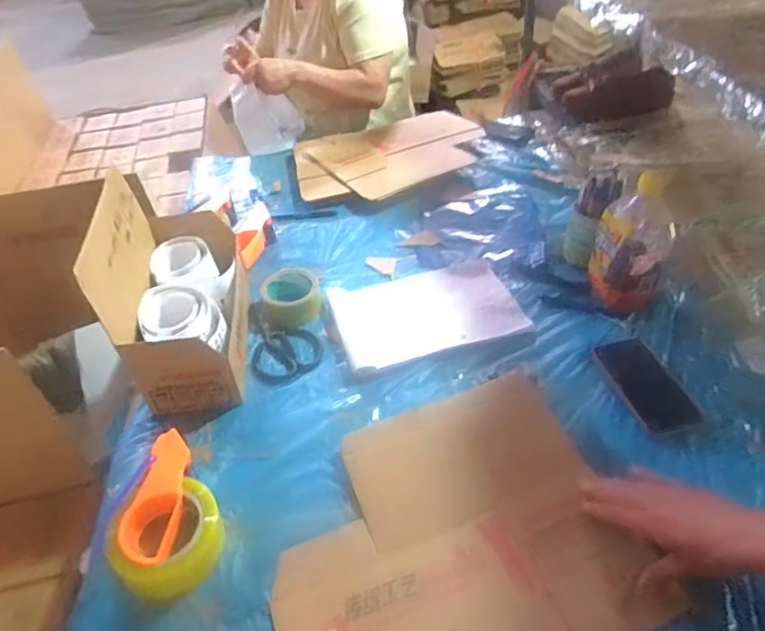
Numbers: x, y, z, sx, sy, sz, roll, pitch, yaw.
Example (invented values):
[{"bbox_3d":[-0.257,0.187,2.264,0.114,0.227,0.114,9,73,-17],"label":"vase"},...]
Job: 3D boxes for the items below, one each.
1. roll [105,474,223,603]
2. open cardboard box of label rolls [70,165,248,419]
[{"bbox_3d":[-0.224,0.242,0.581,0.108,0.059,0.098,-20,44,-13],"label":"roll"},{"bbox_3d":[-0.279,-0.055,0.772,0.128,0.246,0.301,-11,43,-4],"label":"open cardboard box of label rolls"}]

